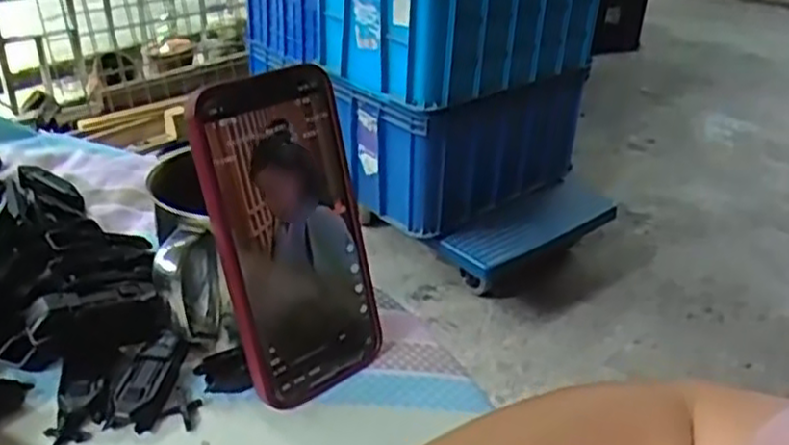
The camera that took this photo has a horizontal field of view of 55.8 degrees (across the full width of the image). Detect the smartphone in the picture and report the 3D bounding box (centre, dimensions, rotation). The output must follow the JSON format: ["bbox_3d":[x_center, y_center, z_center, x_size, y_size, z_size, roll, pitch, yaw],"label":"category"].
[{"bbox_3d":[-0.050,0.006,0.369,0.075,0.159,0.013,-25,21,-39],"label":"smartphone"}]

